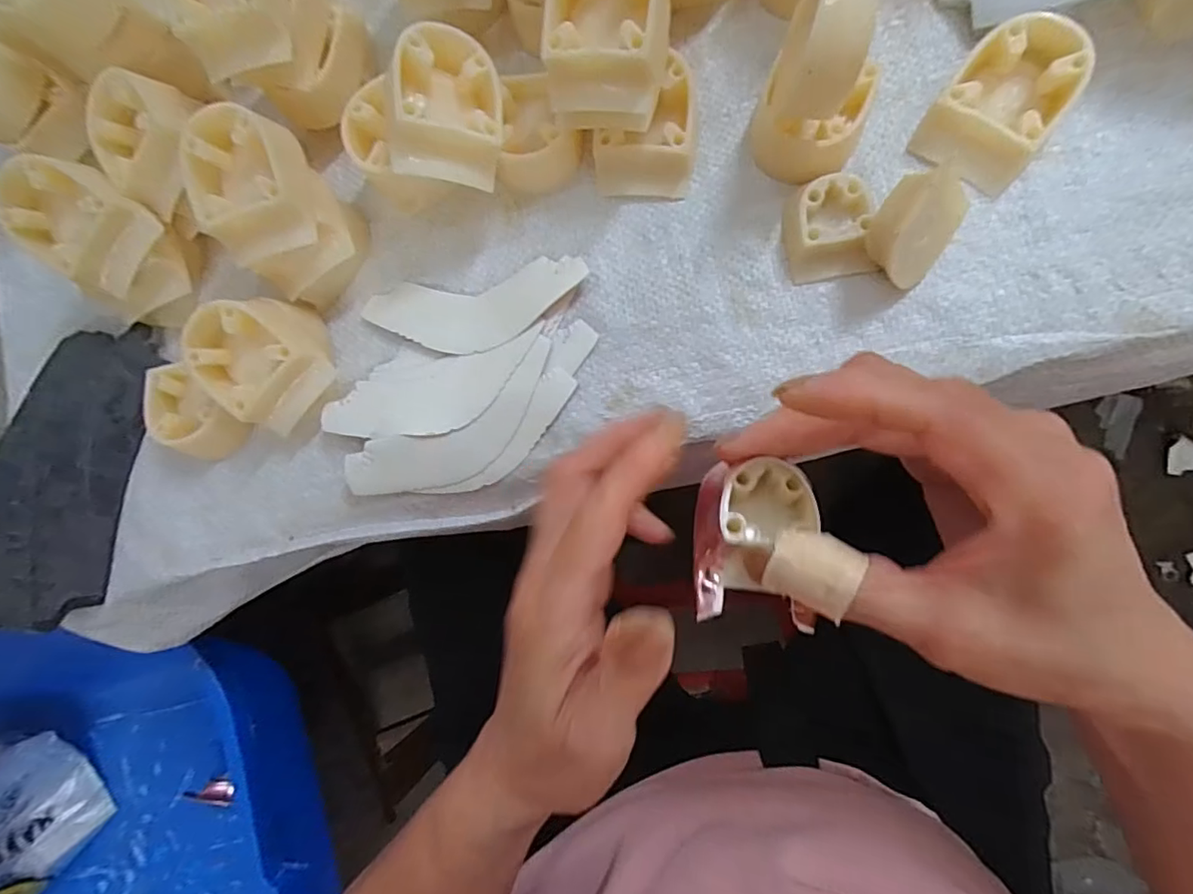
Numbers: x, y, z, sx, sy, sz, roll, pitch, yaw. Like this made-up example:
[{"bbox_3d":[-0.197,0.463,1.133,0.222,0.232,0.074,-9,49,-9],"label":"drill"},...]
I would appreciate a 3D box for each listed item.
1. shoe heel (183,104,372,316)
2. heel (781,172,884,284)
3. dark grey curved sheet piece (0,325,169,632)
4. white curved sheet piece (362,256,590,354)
[{"bbox_3d":[-0.152,-0.113,0.265,0.055,0.056,0.065,-32,80,6],"label":"shoe heel"},{"bbox_3d":[0.102,-0.096,0.245,0.034,0.017,0.042,-7,85,9],"label":"heel"},{"bbox_3d":[-0.289,0.016,0.299,0.078,0.017,0.166,17,86,5],"label":"dark grey curved sheet piece"},{"bbox_3d":[-0.062,-0.068,0.279,0.113,0.005,0.040,-7,79,10],"label":"white curved sheet piece"}]

